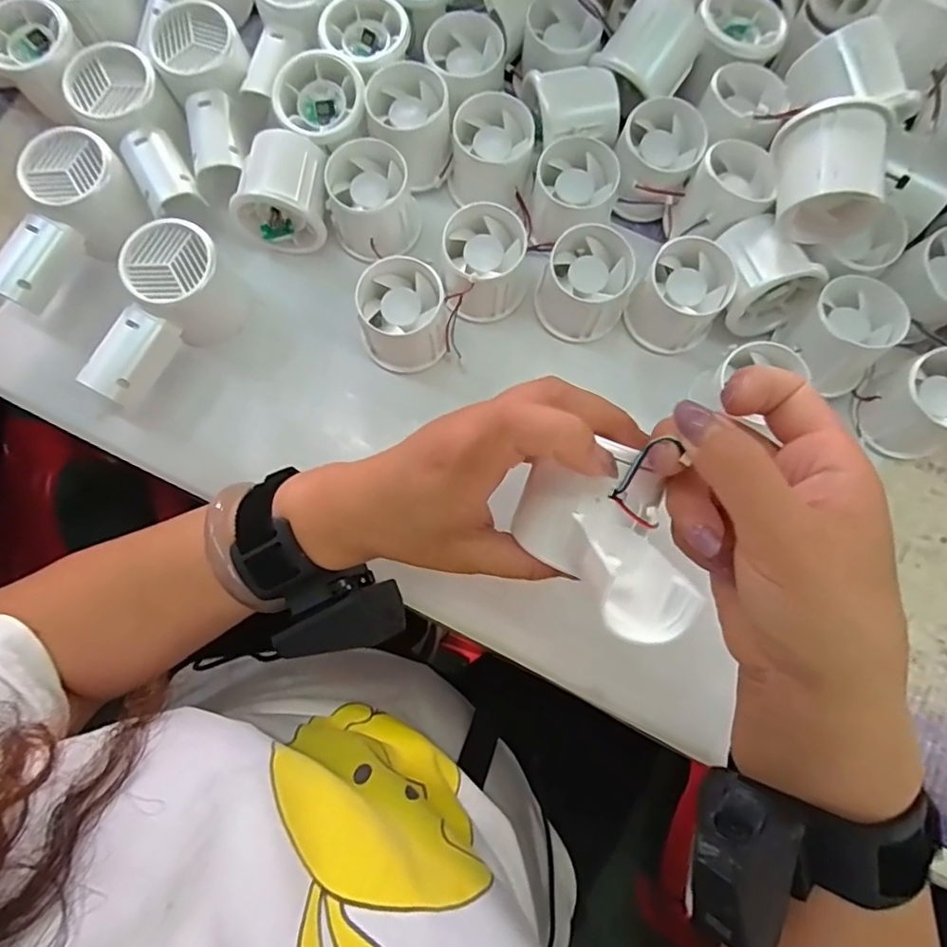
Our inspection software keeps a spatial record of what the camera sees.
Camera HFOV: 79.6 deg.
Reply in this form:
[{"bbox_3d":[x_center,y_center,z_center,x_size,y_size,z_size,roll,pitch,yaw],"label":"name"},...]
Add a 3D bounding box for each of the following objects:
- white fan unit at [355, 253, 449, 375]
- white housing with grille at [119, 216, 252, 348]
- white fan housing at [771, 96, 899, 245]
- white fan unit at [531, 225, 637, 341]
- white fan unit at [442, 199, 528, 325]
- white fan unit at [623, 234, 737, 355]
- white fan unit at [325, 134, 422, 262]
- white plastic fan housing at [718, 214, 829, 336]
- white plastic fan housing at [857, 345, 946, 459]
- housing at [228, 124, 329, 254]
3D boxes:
[{"bbox_3d":[-0.043,-0.098,0.353,0.051,0.046,0.052,4,80,1],"label":"white fan unit"},{"bbox_3d":[-0.176,-0.117,0.354,0.052,0.051,0.055,0,80,0],"label":"white housing with grille"},{"bbox_3d":[0.194,-0.164,0.314,0.050,0.057,0.052,0,80,0],"label":"white fan housing"},{"bbox_3d":[0.070,-0.118,0.358,0.055,0.046,0.051,0,80,0],"label":"white fan unit"},{"bbox_3d":[0.006,-0.133,0.359,0.056,0.044,0.059,1,80,0],"label":"white fan unit"},{"bbox_3d":[0.129,-0.112,0.356,0.050,0.042,0.054,0,80,0],"label":"white fan unit"},{"bbox_3d":[-0.065,-0.175,0.366,0.056,0.045,0.055,-11,80,-2],"label":"white fan unit"},{"bbox_3d":[0.177,-0.123,0.351,0.052,0.047,0.059,-14,80,-3],"label":"white plastic fan housing"},{"bbox_3d":[0.269,-0.040,0.344,0.049,0.053,0.052,-33,82,-6],"label":"white plastic fan housing"},{"bbox_3d":[-0.118,-0.179,0.366,0.055,0.046,0.058,19,80,3],"label":"housing"}]

